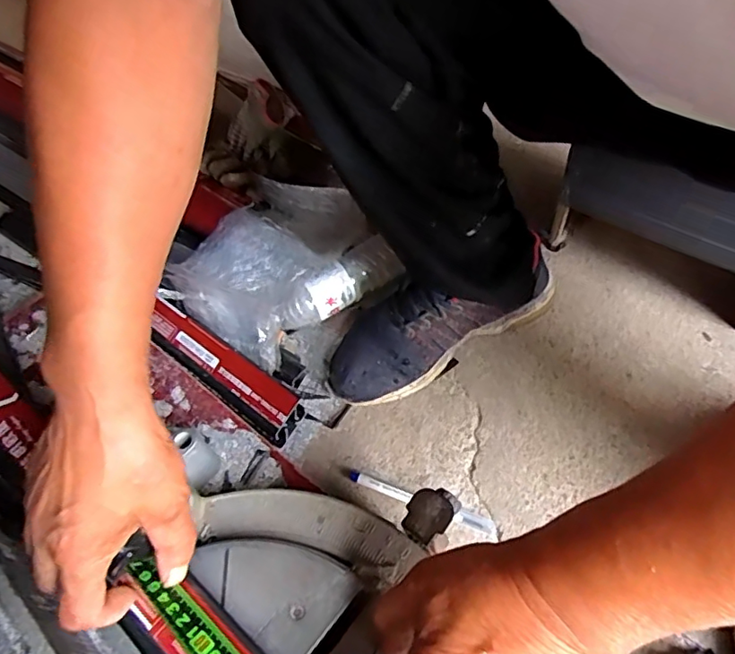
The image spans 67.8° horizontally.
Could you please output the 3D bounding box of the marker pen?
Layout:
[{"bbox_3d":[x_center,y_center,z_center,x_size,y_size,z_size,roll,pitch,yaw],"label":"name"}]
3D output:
[{"bbox_3d":[0.050,0.166,0.524,0.145,0.011,0.015,16,57,17],"label":"marker pen"}]

